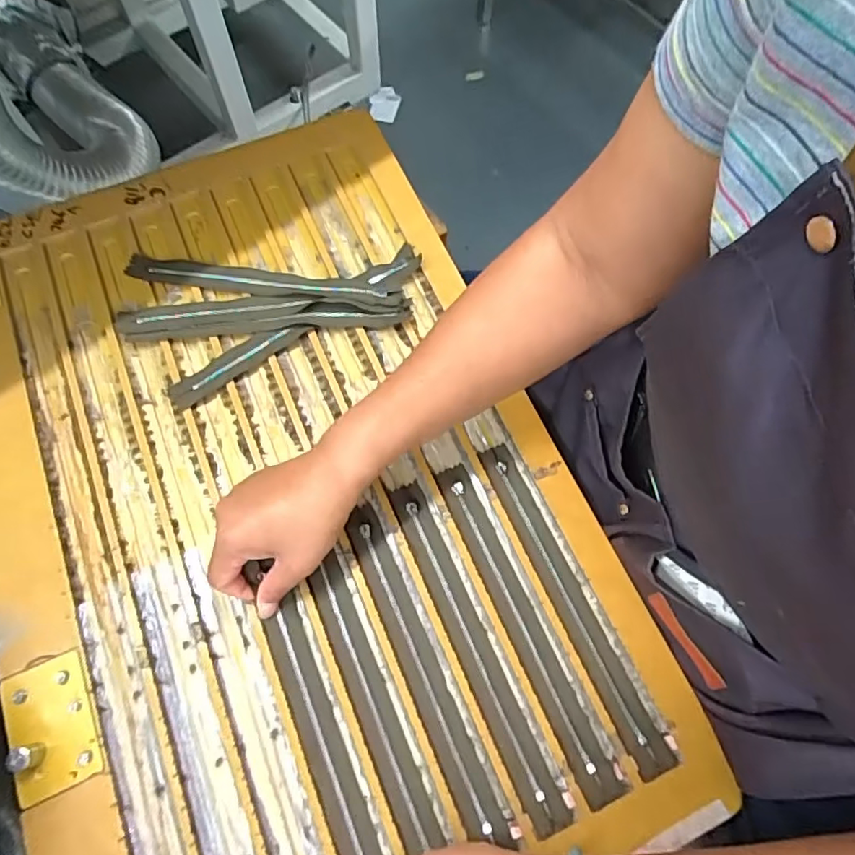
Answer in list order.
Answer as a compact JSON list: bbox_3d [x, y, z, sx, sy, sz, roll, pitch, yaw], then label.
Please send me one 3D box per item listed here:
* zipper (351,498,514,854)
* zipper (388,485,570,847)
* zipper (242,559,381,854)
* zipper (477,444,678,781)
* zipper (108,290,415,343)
[{"bbox_3d":[-0.006,0.171,0.409,0.027,0.006,0.240,-22,71,-9],"label":"zipper"},{"bbox_3d":[0.034,0.158,0.416,0.027,0.009,0.256,-22,71,-9],"label":"zipper"},{"bbox_3d":[-0.076,0.211,0.388,0.026,0.017,0.240,-22,72,-9],"label":"zipper"},{"bbox_3d":[0.108,0.127,0.426,0.025,0.008,0.255,-23,71,-9],"label":"zipper"},{"bbox_3d":[-0.149,-0.104,0.508,0.260,0.011,0.037,-5,69,-2],"label":"zipper"}]

